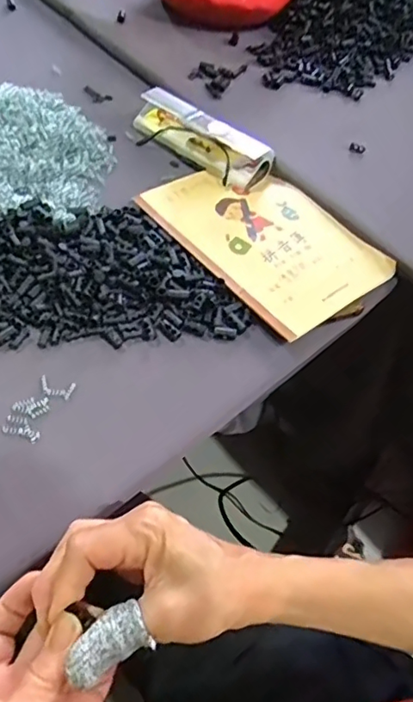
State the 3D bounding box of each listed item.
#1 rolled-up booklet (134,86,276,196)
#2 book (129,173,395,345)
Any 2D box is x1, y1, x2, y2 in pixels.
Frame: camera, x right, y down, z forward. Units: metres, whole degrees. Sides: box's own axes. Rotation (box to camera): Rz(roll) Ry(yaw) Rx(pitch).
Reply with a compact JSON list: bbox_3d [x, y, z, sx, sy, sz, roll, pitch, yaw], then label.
[{"bbox_3d":[-0.007,-0.219,0.549,0.155,0.027,0.044,39,58,17],"label":"rolled-up booklet"},{"bbox_3d":[0.054,-0.107,0.497,0.143,0.012,0.202,-32,66,-27],"label":"book"}]

